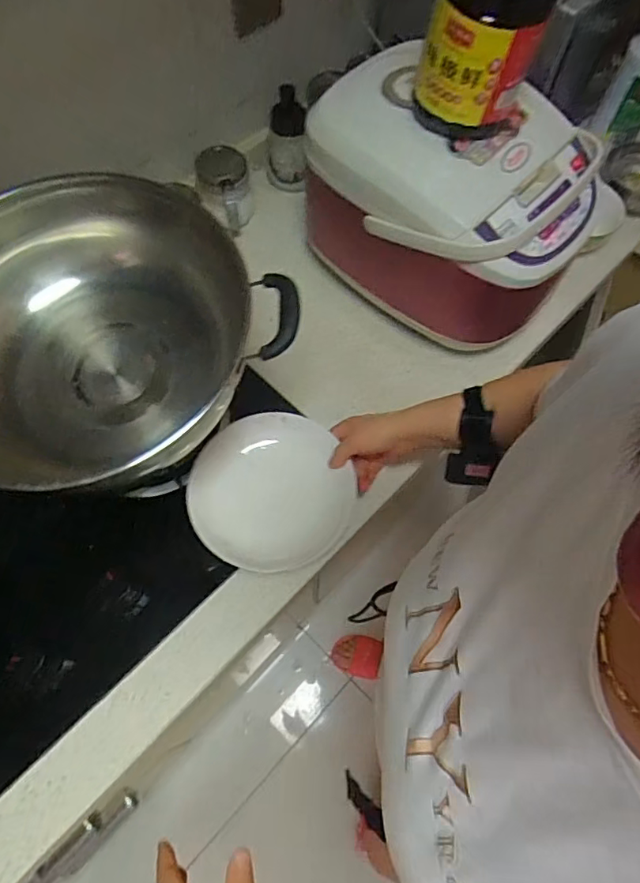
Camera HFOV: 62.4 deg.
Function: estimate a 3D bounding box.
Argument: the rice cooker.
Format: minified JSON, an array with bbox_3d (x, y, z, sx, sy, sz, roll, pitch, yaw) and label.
[{"bbox_3d":[0.166,-0.314,0.681,0.346,0.213,0.256,41,71,16],"label":"rice cooker"}]

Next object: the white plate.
[{"bbox_3d":[-0.058,0.061,0.666,0.202,0.034,0.188,4,77,-17],"label":"white plate"}]

